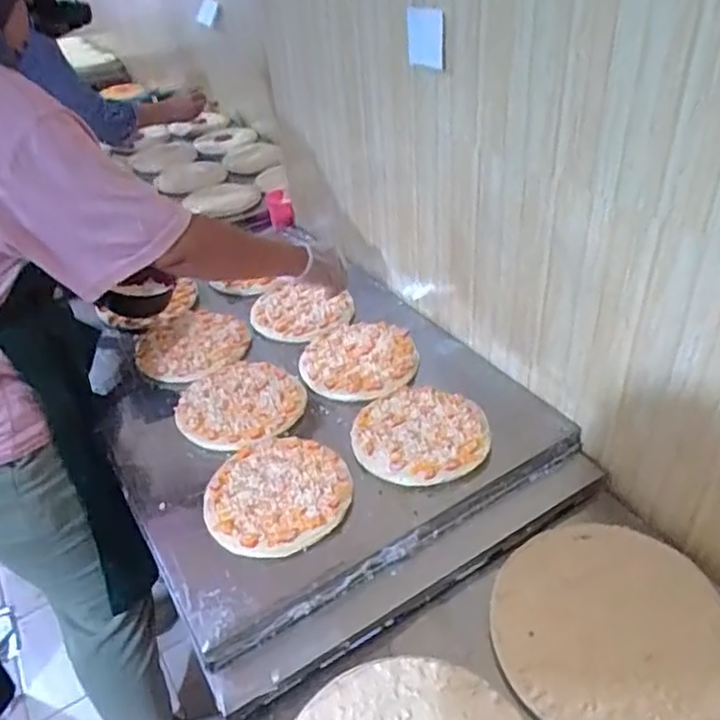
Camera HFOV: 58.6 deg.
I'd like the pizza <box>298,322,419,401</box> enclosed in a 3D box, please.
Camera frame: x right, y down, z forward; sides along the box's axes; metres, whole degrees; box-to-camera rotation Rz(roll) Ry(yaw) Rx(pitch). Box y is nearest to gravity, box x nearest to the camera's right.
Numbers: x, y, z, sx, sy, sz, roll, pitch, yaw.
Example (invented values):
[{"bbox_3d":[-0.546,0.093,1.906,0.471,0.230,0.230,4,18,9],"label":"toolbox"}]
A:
[{"bbox_3d":[-0.005,-0.006,1.110,0.199,0.016,0.186,1,38,8],"label":"pizza"}]

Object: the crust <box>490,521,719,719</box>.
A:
[{"bbox_3d":[0.296,0.320,0.768,0.265,0.020,0.276,-6,39,5],"label":"crust"}]

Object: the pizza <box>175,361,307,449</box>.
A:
[{"bbox_3d":[-0.191,0.065,1.033,0.198,0.011,0.198,-3,37,3],"label":"pizza"}]

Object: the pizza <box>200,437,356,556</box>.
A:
[{"bbox_3d":[-0.113,0.177,0.880,0.190,0.023,0.193,-12,38,-8],"label":"pizza"}]

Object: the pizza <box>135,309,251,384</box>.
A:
[{"bbox_3d":[-0.308,-0.032,1.176,0.202,0.032,0.196,-15,38,-12],"label":"pizza"}]

